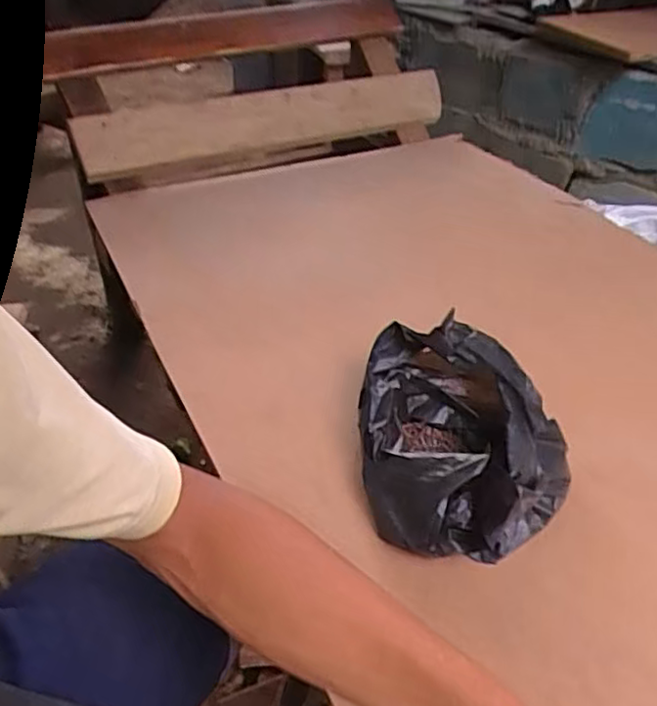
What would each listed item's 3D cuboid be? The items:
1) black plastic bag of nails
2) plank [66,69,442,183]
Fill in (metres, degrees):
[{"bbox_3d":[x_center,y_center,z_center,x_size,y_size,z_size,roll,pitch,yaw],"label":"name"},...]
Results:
[{"bbox_3d":[0.113,0.070,0.555,0.173,0.087,0.194,4,38,9],"label":"black plastic bag of nails"},{"bbox_3d":[-0.099,-0.360,1.053,0.586,0.094,0.043,-11,2,-7],"label":"plank"}]

